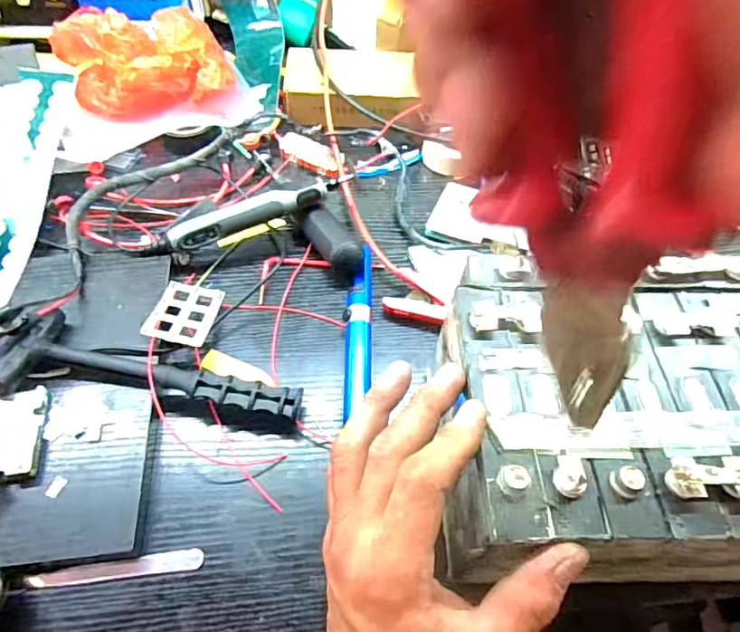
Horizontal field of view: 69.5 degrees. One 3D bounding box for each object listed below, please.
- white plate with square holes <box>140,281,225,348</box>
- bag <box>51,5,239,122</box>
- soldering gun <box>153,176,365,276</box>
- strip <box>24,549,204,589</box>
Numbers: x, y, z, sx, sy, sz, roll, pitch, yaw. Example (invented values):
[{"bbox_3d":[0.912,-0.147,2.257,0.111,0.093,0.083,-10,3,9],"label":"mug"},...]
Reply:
[{"bbox_3d":[-0.142,-0.003,0.410,0.046,0.005,0.065,12,41,-8],"label":"white plate with square holes"},{"bbox_3d":[-0.221,-0.253,0.532,0.162,0.077,0.093,-15,56,-14],"label":"bag"},{"bbox_3d":[-0.093,-0.072,0.452,0.164,0.034,0.077,-4,54,-6],"label":"soldering gun"},{"bbox_3d":[-0.153,0.153,0.323,0.102,0.005,0.012,-7,62,0],"label":"strip"}]

